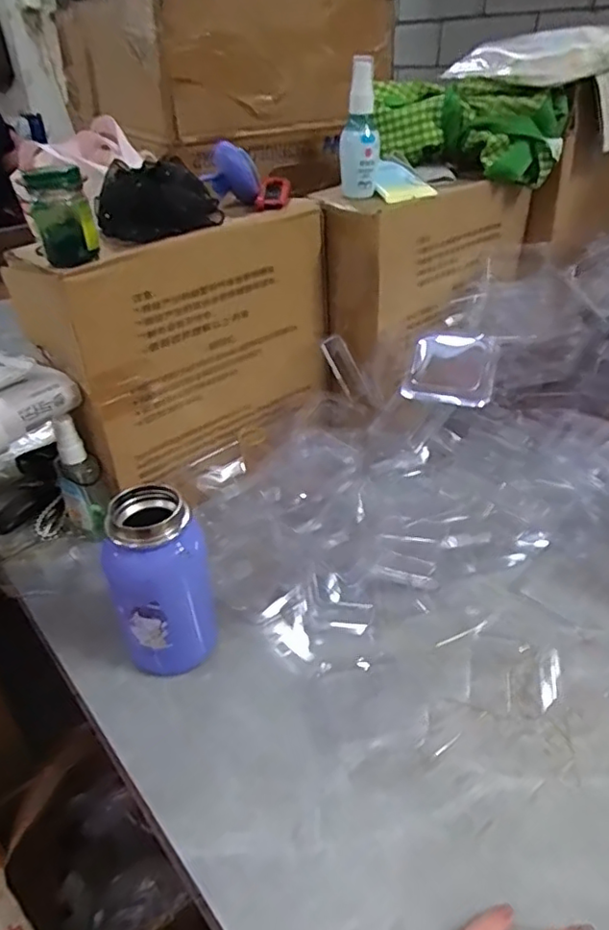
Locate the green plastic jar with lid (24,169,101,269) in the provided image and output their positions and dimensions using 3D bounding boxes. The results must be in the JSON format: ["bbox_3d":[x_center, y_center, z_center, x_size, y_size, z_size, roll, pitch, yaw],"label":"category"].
[{"bbox_3d":[-0.185,-0.191,0.470,0.042,0.065,0.036,-14,36,-16],"label":"green plastic jar with lid"}]

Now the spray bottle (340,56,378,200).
[{"bbox_3d":[0.053,-0.326,0.598,0.036,0.118,0.029,1,35,5],"label":"spray bottle"}]

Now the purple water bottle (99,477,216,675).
[{"bbox_3d":[-0.104,0.093,0.458,0.065,0.144,0.062,-2,35,1],"label":"purple water bottle"}]

